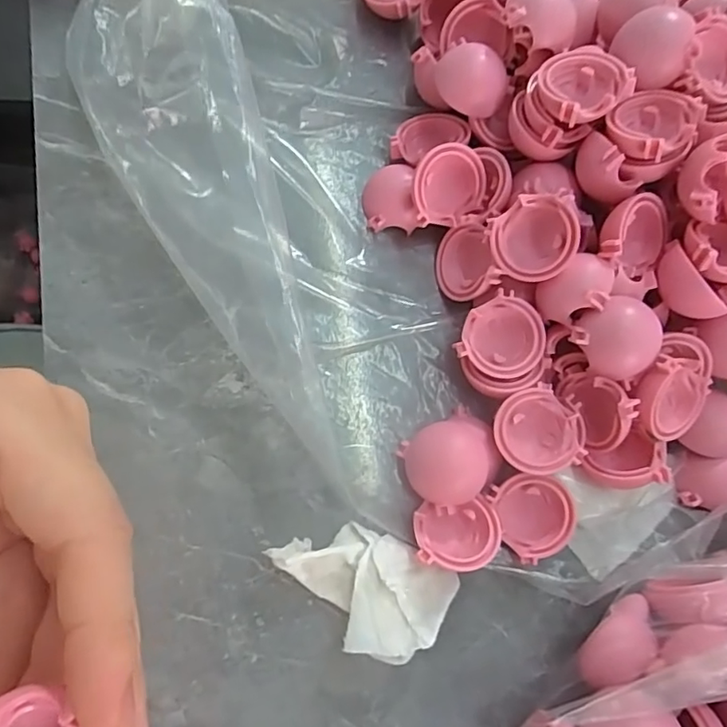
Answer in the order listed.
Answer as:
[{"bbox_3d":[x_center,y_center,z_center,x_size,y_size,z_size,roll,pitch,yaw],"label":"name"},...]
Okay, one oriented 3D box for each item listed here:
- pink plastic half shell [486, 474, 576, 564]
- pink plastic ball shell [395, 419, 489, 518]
[{"bbox_3d":[0.061,0.054,0.196,0.026,0.014,0.029,-22,83,-13],"label":"pink plastic half shell"},{"bbox_3d":[0.030,0.037,0.197,0.029,0.012,0.029,2,78,-9],"label":"pink plastic ball shell"}]

